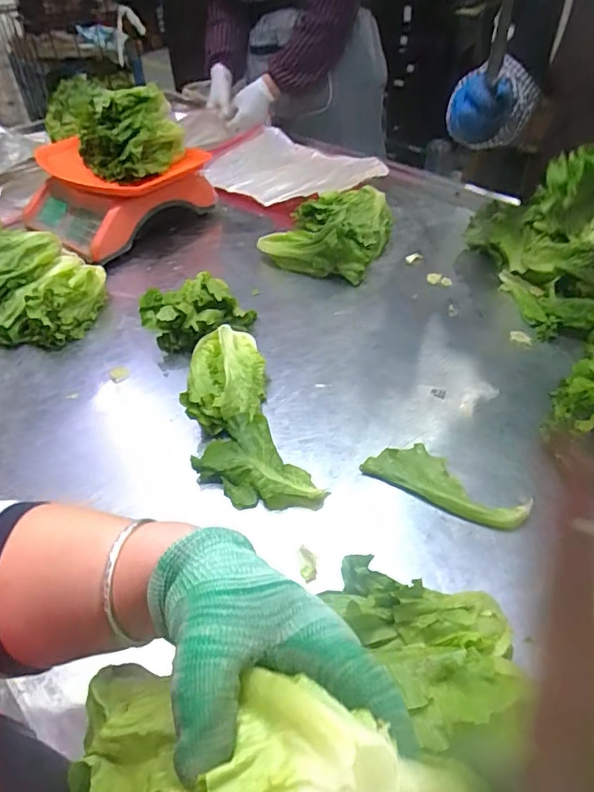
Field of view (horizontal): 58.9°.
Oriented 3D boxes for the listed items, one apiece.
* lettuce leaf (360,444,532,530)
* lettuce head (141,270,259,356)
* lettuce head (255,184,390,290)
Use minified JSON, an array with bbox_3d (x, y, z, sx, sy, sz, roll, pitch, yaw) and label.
[{"bbox_3d":[0.162,0.096,0.576,0.171,0.025,0.060,22,49,24],"label":"lettuce leaf"},{"bbox_3d":[-0.140,-0.131,0.789,0.131,0.068,0.156,13,46,16],"label":"lettuce head"},{"bbox_3d":[0.066,-0.320,0.972,0.206,0.080,0.255,18,48,20],"label":"lettuce head"}]

